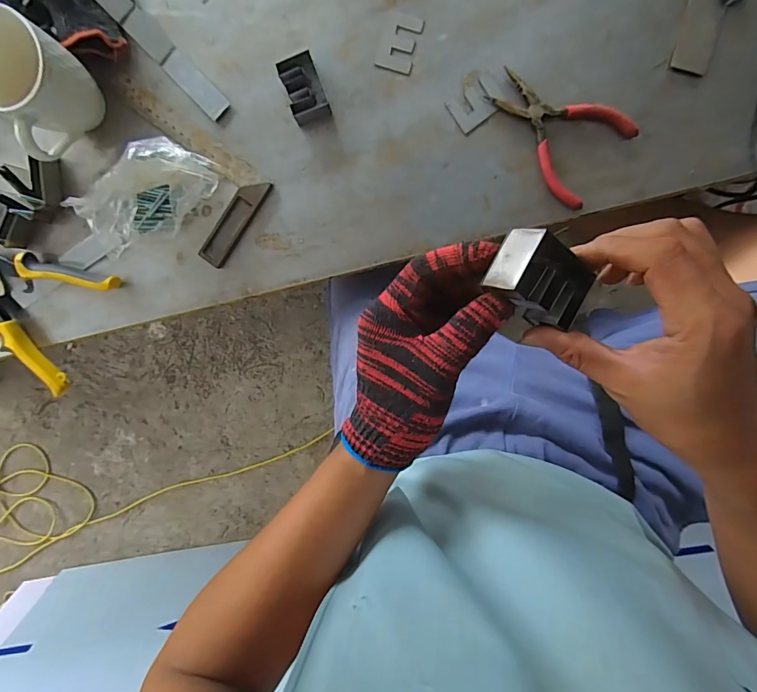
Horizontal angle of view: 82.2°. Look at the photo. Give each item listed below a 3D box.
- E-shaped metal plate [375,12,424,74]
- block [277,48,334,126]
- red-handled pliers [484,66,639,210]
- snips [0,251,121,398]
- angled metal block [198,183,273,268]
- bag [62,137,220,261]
[{"bbox_3d":[0.021,-0.311,0.444,0.038,0.004,0.052,16,99,0],"label":"E-shaped metal plate"},{"bbox_3d":[-0.075,-0.262,0.444,0.037,0.025,0.055,-19,98,5],"label":"block"},{"bbox_3d":[0.179,-0.224,0.448,0.144,0.013,0.095,37,99,-3],"label":"red-handled pliers"},{"bbox_3d":[-0.427,-0.063,0.493,0.216,0.028,0.148,30,99,-2],"label":"snips"},{"bbox_3d":[-0.159,-0.137,0.479,0.030,0.010,0.106,36,99,-3],"label":"angled metal block"},{"bbox_3d":[-0.244,-0.157,0.449,0.141,0.066,0.093,-39,95,8],"label":"bag"}]

